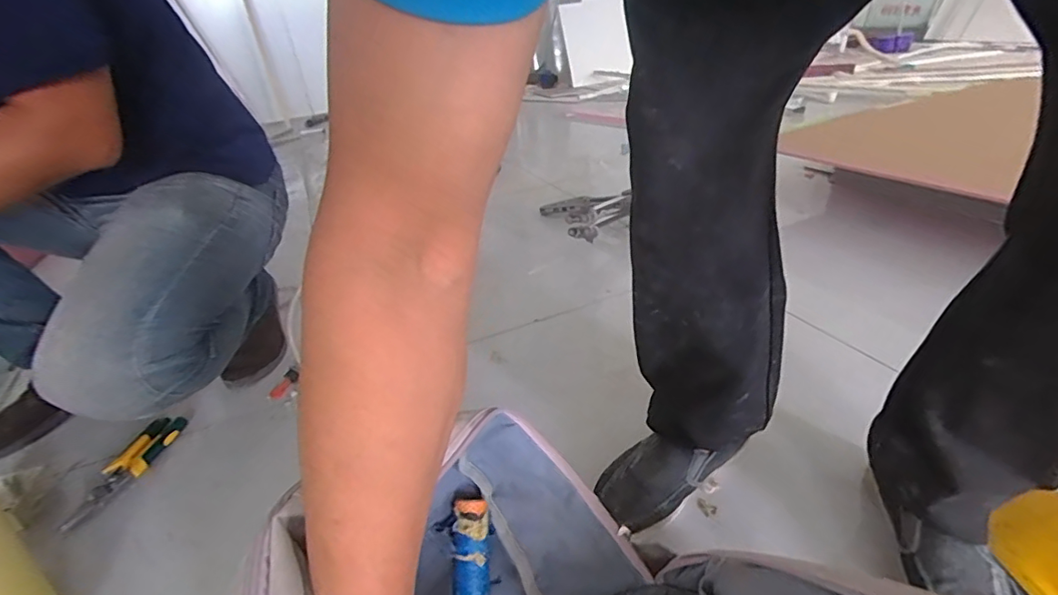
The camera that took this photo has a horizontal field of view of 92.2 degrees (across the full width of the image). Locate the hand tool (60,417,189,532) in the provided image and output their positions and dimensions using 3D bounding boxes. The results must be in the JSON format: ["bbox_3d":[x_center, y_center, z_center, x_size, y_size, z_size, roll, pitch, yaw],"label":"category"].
[{"bbox_3d":[-0.557,0.231,0.703,0.043,0.031,0.186,3,31,18],"label":"hand tool"}]

